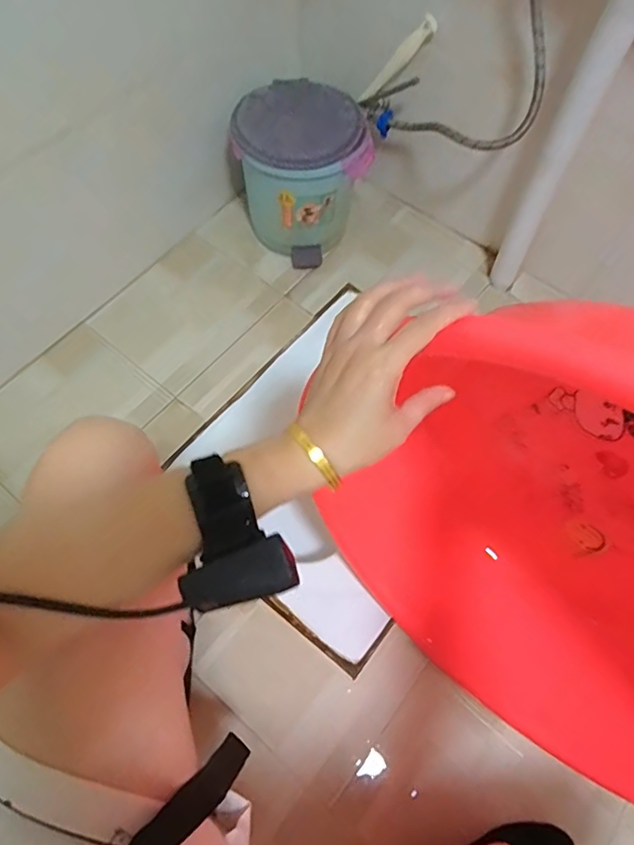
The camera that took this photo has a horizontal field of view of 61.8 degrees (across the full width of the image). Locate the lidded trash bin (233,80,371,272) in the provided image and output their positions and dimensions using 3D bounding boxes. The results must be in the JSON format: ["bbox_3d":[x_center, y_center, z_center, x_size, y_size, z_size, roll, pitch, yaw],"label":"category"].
[{"bbox_3d":[-0.024,-0.483,1.027,0.235,0.236,0.208,-40,72,-19],"label":"lidded trash bin"}]

